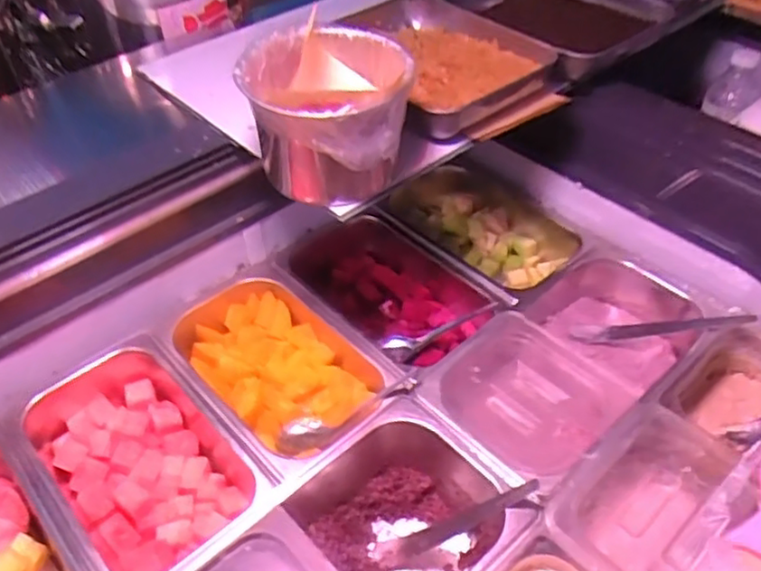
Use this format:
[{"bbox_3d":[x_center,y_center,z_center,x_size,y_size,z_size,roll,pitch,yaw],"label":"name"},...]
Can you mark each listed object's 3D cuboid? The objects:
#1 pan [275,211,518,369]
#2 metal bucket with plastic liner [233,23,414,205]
[{"bbox_3d":[0.006,0.010,0.813,0.247,0.093,0.165,31,52,32],"label":"pan"},{"bbox_3d":[-0.047,-0.150,0.626,0.149,0.121,0.140,-4,42,-2],"label":"metal bucket with plastic liner"}]

